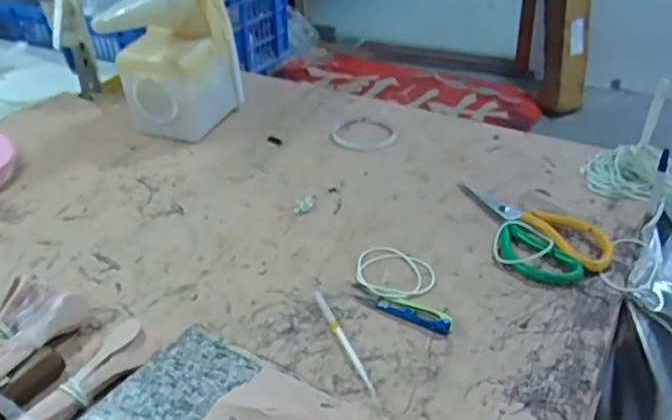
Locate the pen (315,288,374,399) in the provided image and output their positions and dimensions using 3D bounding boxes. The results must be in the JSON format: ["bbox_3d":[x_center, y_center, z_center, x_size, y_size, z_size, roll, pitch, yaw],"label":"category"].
[{"bbox_3d":[0.006,0.111,0.555,0.008,0.004,0.126,-12,36,-17],"label":"pen"}]

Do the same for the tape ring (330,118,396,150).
[{"bbox_3d":[0.036,-0.104,0.882,0.084,0.007,0.090,0,34,0],"label":"tape ring"}]

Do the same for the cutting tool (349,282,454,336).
[{"bbox_3d":[0.059,0.088,0.592,0.101,0.008,0.026,21,40,28],"label":"cutting tool"}]

